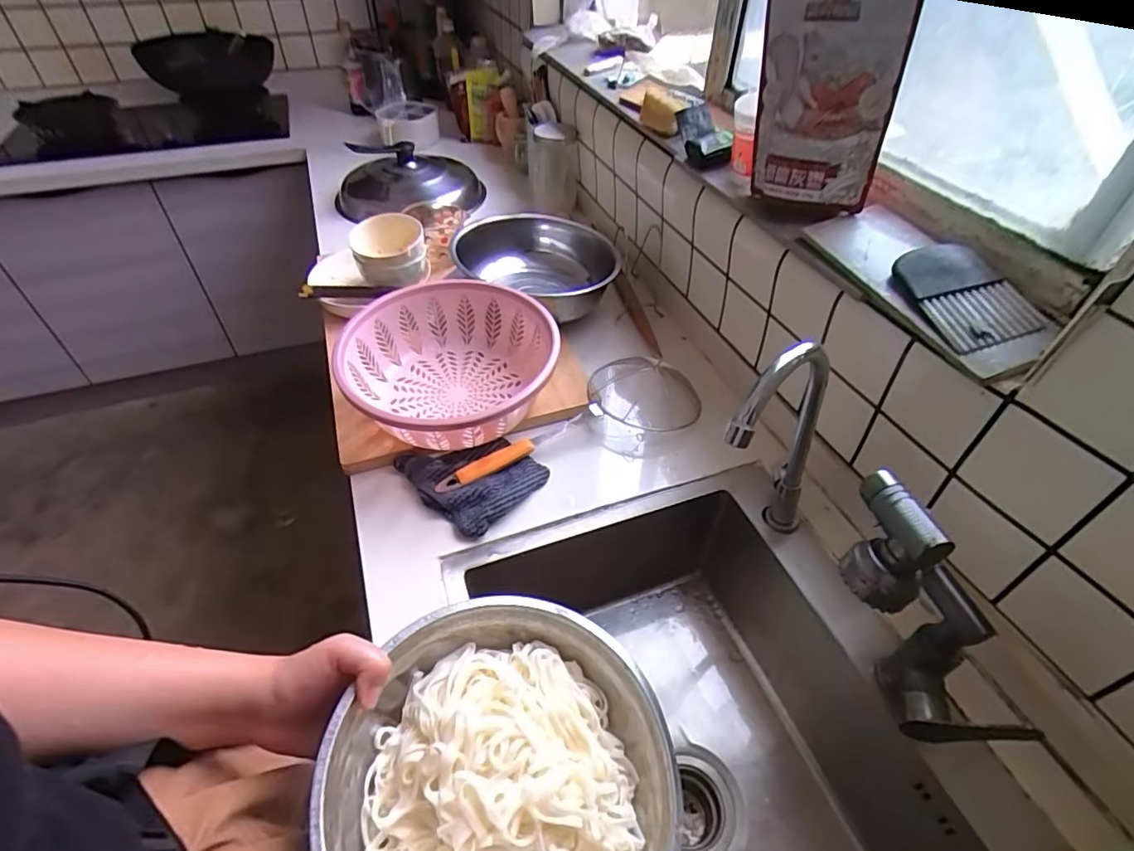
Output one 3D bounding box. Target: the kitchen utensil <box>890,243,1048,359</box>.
[{"bbox_3d":[0.393,-0.130,0.551,0.098,0.035,0.131,-7,46,-10],"label":"kitchen utensil"}]

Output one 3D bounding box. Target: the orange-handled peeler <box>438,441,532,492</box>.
[{"bbox_3d":[-0.104,0.054,0.740,0.135,0.019,0.026,-22,50,-23],"label":"orange-handled peeler"}]

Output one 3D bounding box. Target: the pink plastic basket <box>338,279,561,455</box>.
[{"bbox_3d":[-0.159,-0.079,0.796,0.281,0.104,0.286,1,45,-1],"label":"pink plastic basket"}]

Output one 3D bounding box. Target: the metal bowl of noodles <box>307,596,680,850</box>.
[{"bbox_3d":[-0.039,0.227,0.367,0.213,0.068,0.217,1,45,-1],"label":"metal bowl of noodles"}]

